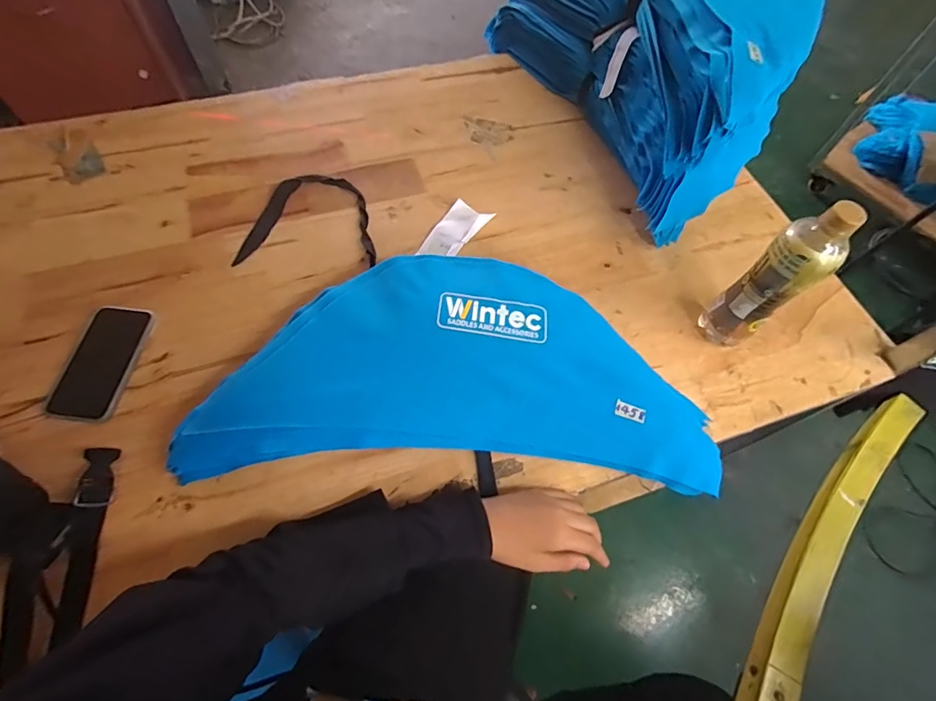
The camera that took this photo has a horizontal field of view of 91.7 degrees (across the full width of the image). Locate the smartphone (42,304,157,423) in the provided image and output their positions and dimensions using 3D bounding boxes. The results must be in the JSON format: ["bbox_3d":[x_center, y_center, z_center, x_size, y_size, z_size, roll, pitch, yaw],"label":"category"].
[{"bbox_3d":[-0.433,0.010,0.535,0.079,0.005,0.144,4,62,-2],"label":"smartphone"}]

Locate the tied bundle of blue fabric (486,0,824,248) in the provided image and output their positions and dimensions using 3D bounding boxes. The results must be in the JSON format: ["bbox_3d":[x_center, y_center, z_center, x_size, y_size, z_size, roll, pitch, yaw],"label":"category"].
[{"bbox_3d":[0.286,-0.475,0.703,0.278,0.257,0.572,-17,65,-12],"label":"tied bundle of blue fabric"}]

